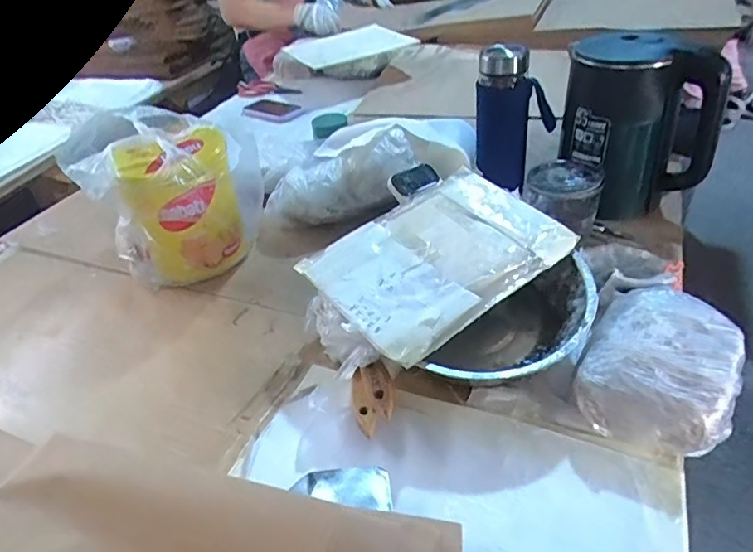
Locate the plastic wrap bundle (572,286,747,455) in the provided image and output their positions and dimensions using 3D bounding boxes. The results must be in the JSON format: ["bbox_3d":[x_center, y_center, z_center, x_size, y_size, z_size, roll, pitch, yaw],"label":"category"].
[{"bbox_3d":[0.252,0.079,0.471,0.117,0.071,0.142,15,44,25],"label":"plastic wrap bundle"}]

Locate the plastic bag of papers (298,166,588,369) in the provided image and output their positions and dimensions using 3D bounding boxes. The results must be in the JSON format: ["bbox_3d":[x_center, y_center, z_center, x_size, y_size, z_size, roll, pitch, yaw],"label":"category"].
[{"bbox_3d":[0.062,-0.028,0.549,0.237,0.030,0.182,-29,44,-24],"label":"plastic bag of papers"}]

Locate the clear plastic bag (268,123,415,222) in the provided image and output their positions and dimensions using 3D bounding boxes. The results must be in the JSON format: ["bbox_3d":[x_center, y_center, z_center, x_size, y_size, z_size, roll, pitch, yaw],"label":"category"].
[{"bbox_3d":[-0.050,-0.143,0.769,0.237,0.074,0.100,-26,41,-5],"label":"clear plastic bag"}]

